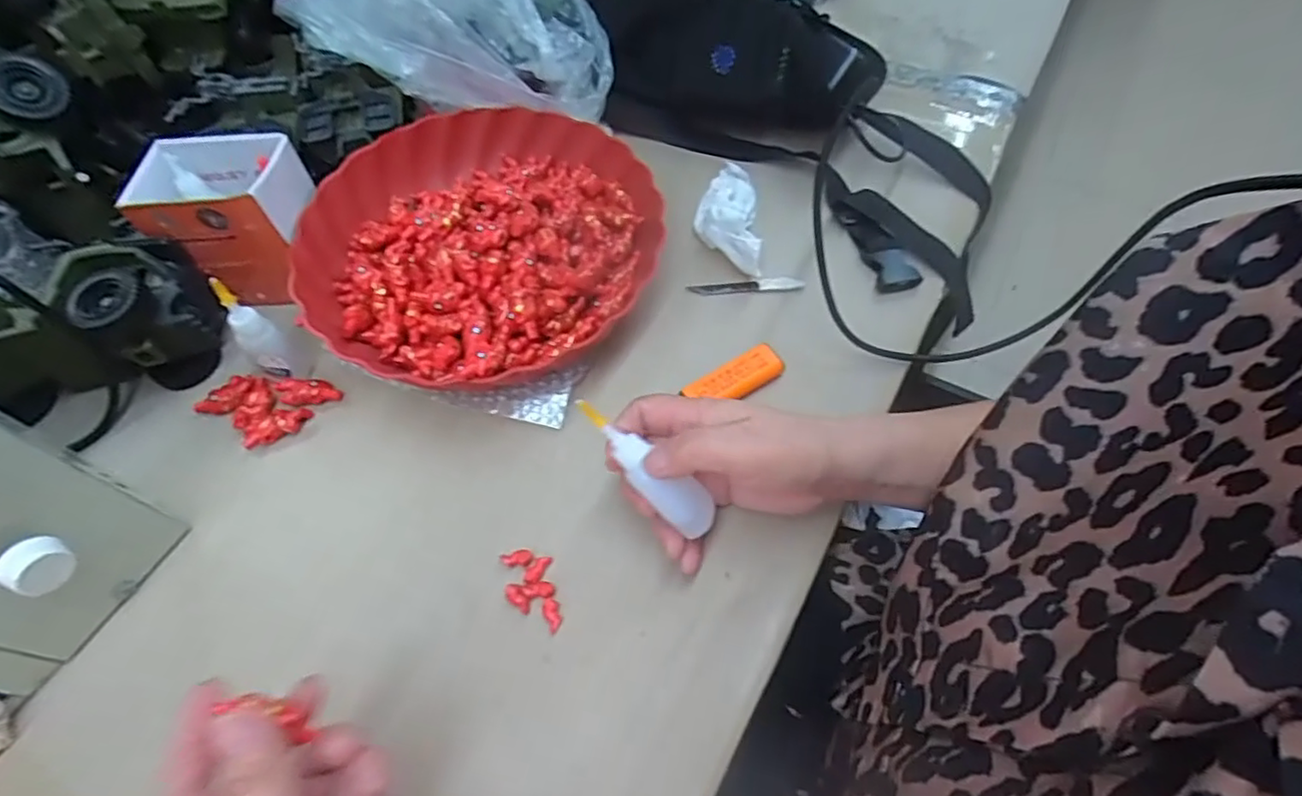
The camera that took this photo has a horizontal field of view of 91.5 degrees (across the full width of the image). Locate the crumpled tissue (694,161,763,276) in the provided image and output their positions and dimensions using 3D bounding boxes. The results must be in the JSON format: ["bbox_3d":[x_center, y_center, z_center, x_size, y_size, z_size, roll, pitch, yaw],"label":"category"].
[{"bbox_3d":[0.058,-0.139,0.483,0.044,0.030,0.131,1,47,0],"label":"crumpled tissue"}]

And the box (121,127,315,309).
[{"bbox_3d":[-0.289,-0.124,0.447,0.095,0.092,0.066,-4,57,4],"label":"box"}]

